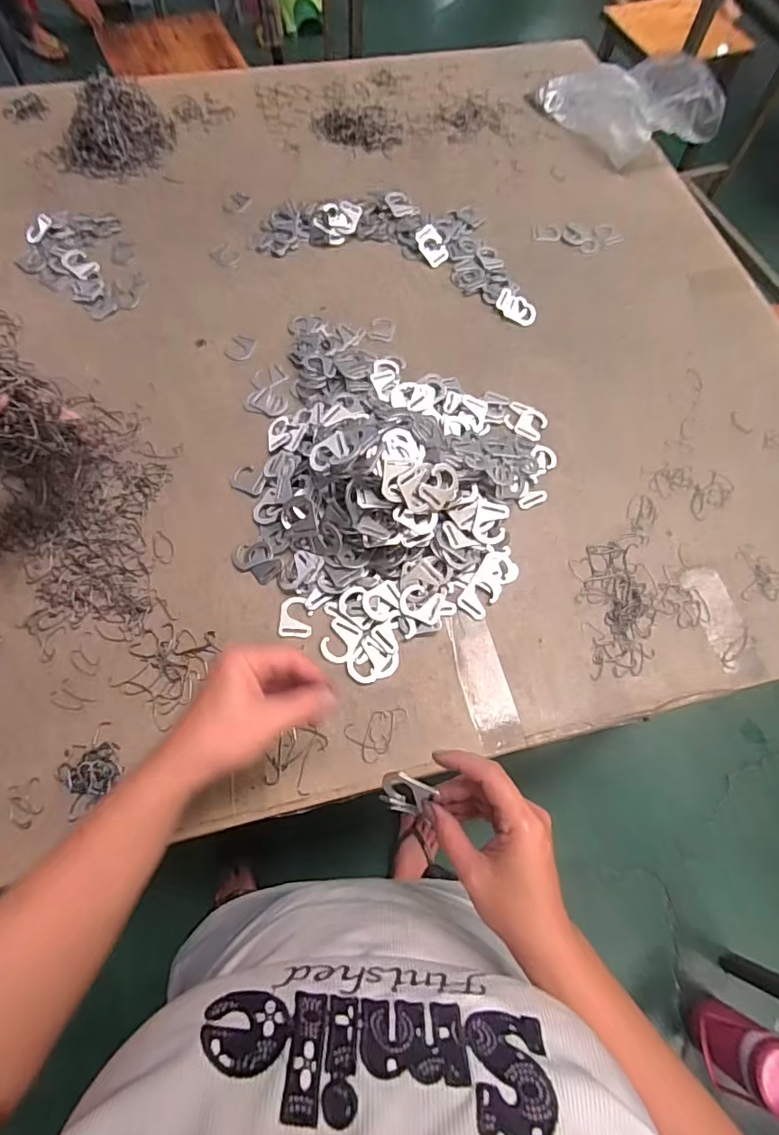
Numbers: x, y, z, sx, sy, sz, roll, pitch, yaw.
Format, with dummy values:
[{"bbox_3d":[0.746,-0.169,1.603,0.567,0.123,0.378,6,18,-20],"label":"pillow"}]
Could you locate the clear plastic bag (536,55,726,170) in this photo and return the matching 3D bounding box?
[{"bbox_3d":[0.407,-0.784,0.866,0.173,0.094,0.280,-31,72,-14],"label":"clear plastic bag"}]

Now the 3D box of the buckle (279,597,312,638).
[{"bbox_3d":[-0.099,0.053,0.552,0.033,0.004,0.043,2,67,-1],"label":"buckle"}]

